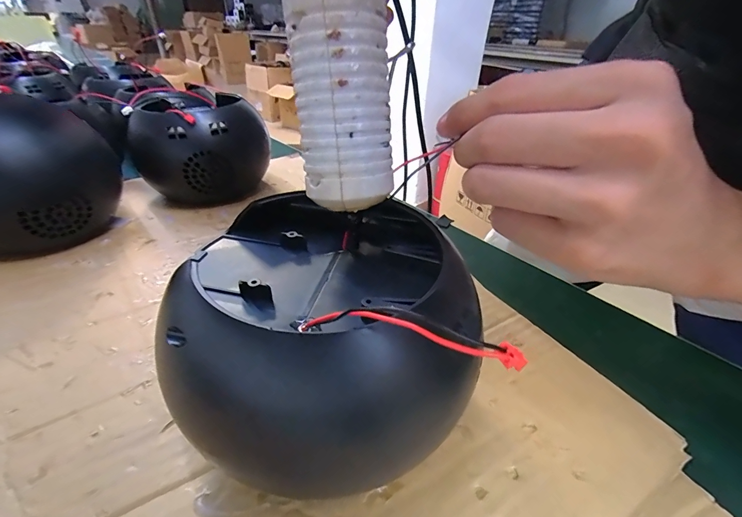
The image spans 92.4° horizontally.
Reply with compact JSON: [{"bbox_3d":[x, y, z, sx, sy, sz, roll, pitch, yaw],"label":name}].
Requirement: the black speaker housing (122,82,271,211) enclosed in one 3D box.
[{"bbox_3d":[-0.173,-0.109,0.363,0.109,0.099,0.106,12,34,13],"label":"black speaker housing"}]

